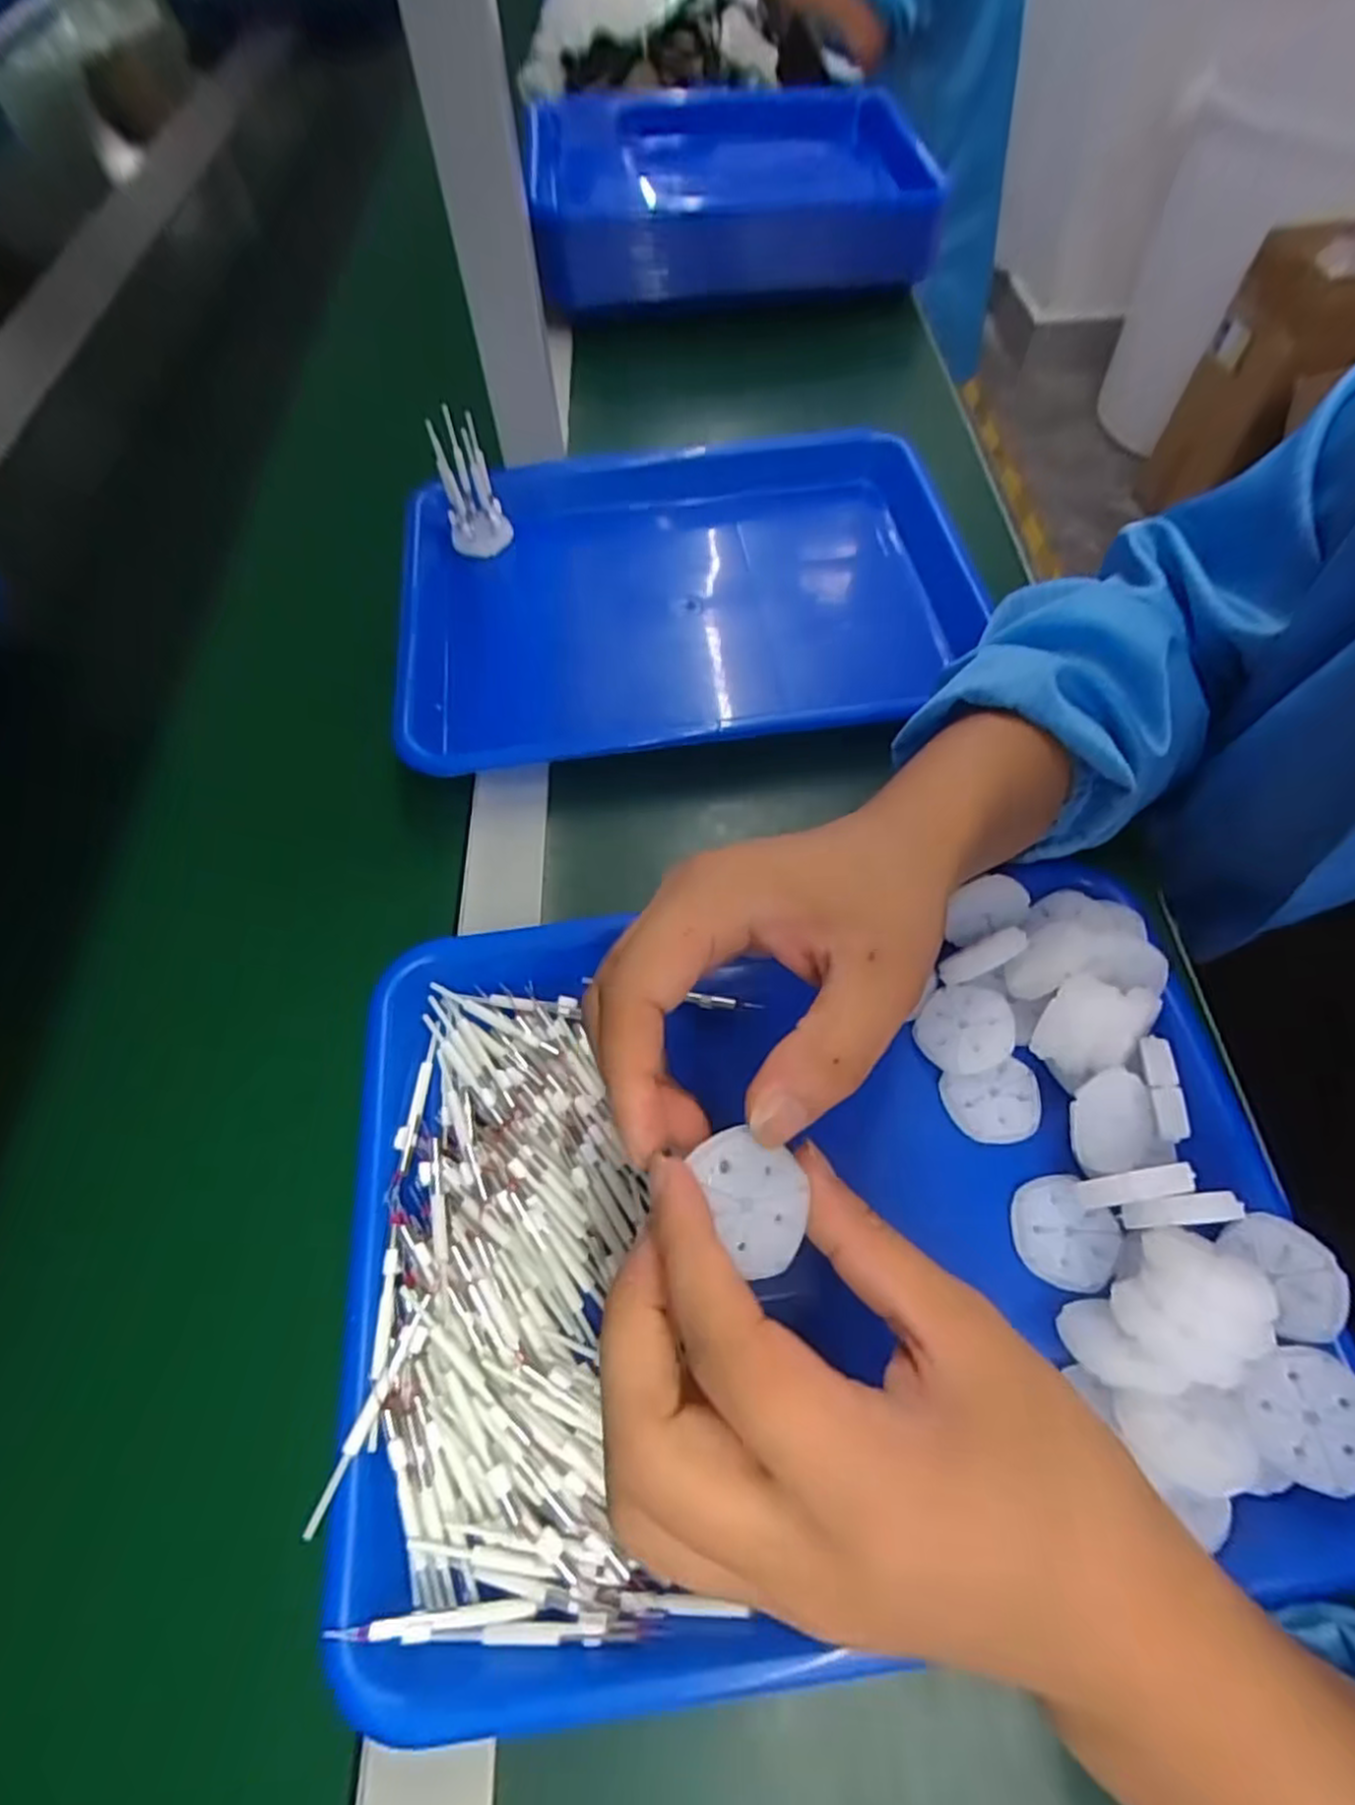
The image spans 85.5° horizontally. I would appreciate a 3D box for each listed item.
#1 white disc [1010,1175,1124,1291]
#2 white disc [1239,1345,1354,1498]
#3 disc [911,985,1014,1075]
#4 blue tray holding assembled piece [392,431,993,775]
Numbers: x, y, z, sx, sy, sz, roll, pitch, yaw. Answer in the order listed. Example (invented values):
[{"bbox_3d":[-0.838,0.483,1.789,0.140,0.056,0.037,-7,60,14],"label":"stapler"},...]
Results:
[{"bbox_3d":[0.144,0.123,0.274,0.038,0.004,0.038,-1,61,1],"label":"white disc"},{"bbox_3d":[0.202,0.164,0.233,0.035,0.004,0.038,-12,62,24],"label":"white disc"},{"bbox_3d":[0.119,0.052,0.305,0.037,0.006,0.037,-11,63,21],"label":"disc"},{"bbox_3d":[0.012,-0.184,0.448,0.324,0.050,0.243,-8,61,-3],"label":"blue tray holding assembled piece"}]

